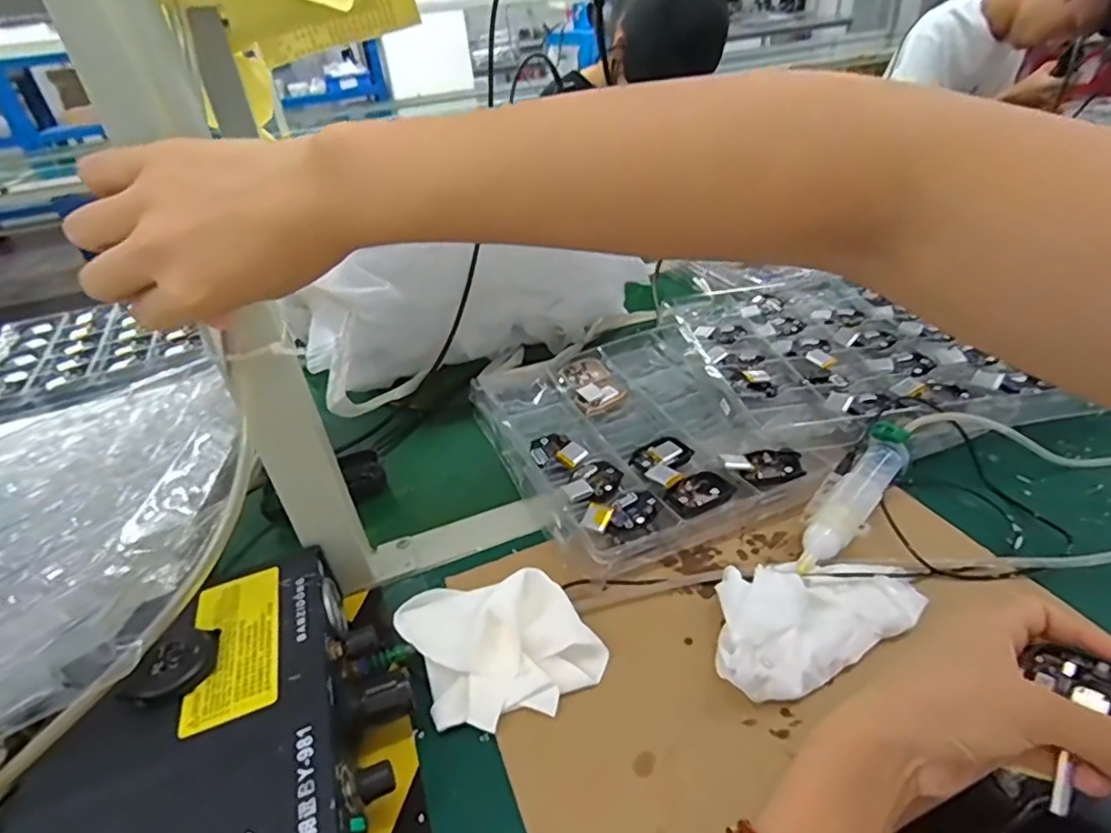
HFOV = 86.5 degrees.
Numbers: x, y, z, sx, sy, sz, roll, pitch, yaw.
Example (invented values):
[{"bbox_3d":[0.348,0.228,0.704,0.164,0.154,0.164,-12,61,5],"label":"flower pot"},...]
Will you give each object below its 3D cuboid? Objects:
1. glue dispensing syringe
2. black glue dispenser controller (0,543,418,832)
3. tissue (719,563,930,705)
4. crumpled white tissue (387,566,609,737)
[{"bbox_3d":[0.219,0.063,0.435,0.030,0.041,0.134,29,60,38],"label":"glue dispensing syringe"},{"bbox_3d":[-0.176,0.187,0.323,0.193,0.065,0.252,-18,37,-16],"label":"black glue dispenser controller"},{"bbox_3d":[0.161,0.129,0.388,0.139,0.028,0.083,-19,37,-17],"label":"tissue"},{"bbox_3d":[-0.038,0.141,0.388,0.111,0.042,0.112,-21,37,-20],"label":"crumpled white tissue"}]

